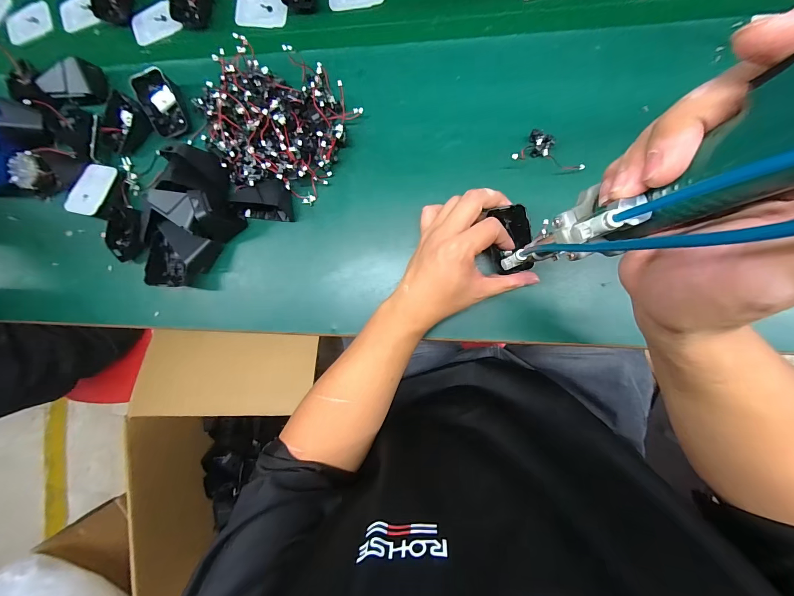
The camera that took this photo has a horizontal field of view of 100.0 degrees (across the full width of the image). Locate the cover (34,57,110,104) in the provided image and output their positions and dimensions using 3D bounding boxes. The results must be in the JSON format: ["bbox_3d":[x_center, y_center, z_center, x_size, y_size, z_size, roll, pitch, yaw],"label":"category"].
[{"bbox_3d":[-0.420,-0.278,0.435,0.065,0.043,0.046,-3,88,7],"label":"cover"}]

